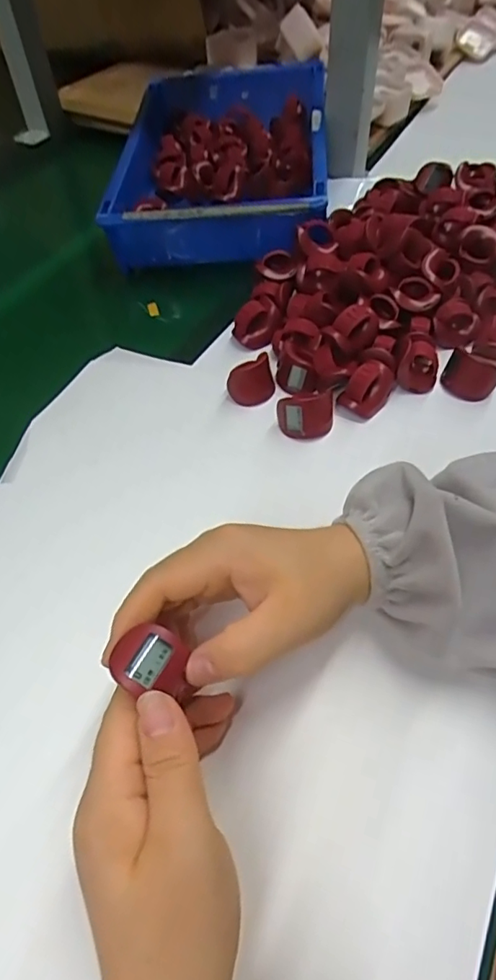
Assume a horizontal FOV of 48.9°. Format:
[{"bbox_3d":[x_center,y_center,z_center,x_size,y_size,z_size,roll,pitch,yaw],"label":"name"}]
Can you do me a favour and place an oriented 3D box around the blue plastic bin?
[{"bbox_3d":[-0.024,-0.382,0.607,0.209,0.065,0.368,2,54,5],"label":"blue plastic bin"}]

